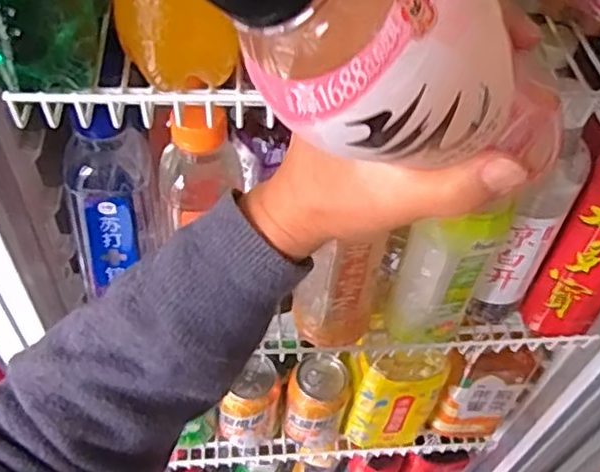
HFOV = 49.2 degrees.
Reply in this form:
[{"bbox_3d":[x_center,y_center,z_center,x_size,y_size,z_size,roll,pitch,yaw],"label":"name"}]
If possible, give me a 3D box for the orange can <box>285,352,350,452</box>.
[{"bbox_3d":[0.010,0.179,0.700,0.071,0.116,0.058,4,52,-3],"label":"orange can"}]

